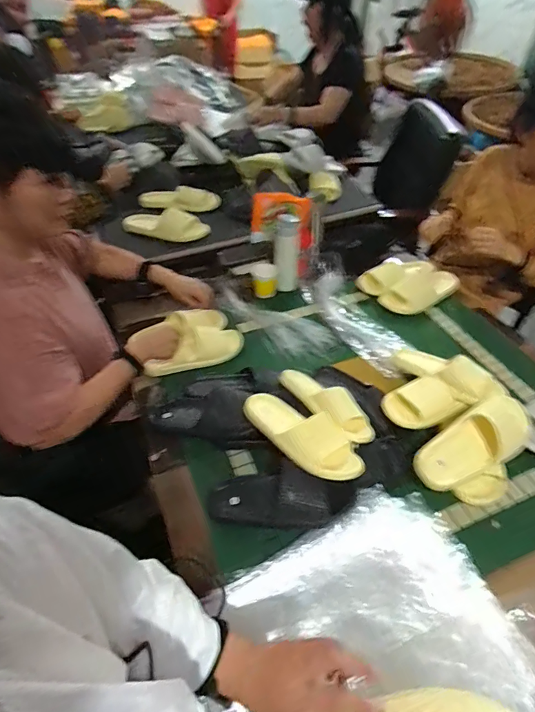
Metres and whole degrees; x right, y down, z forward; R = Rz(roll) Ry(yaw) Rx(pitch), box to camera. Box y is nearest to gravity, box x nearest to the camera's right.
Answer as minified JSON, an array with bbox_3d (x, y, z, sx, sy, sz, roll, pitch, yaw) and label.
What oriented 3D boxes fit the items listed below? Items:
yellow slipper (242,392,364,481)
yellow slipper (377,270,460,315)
[{"bbox_3d":[0.058,0.136,0.777,0.250,0.062,0.097,29,53,26],"label":"yellow slipper"},{"bbox_3d":[0.455,-0.196,1.219,0.251,0.062,0.097,-21,49,-18],"label":"yellow slipper"}]

